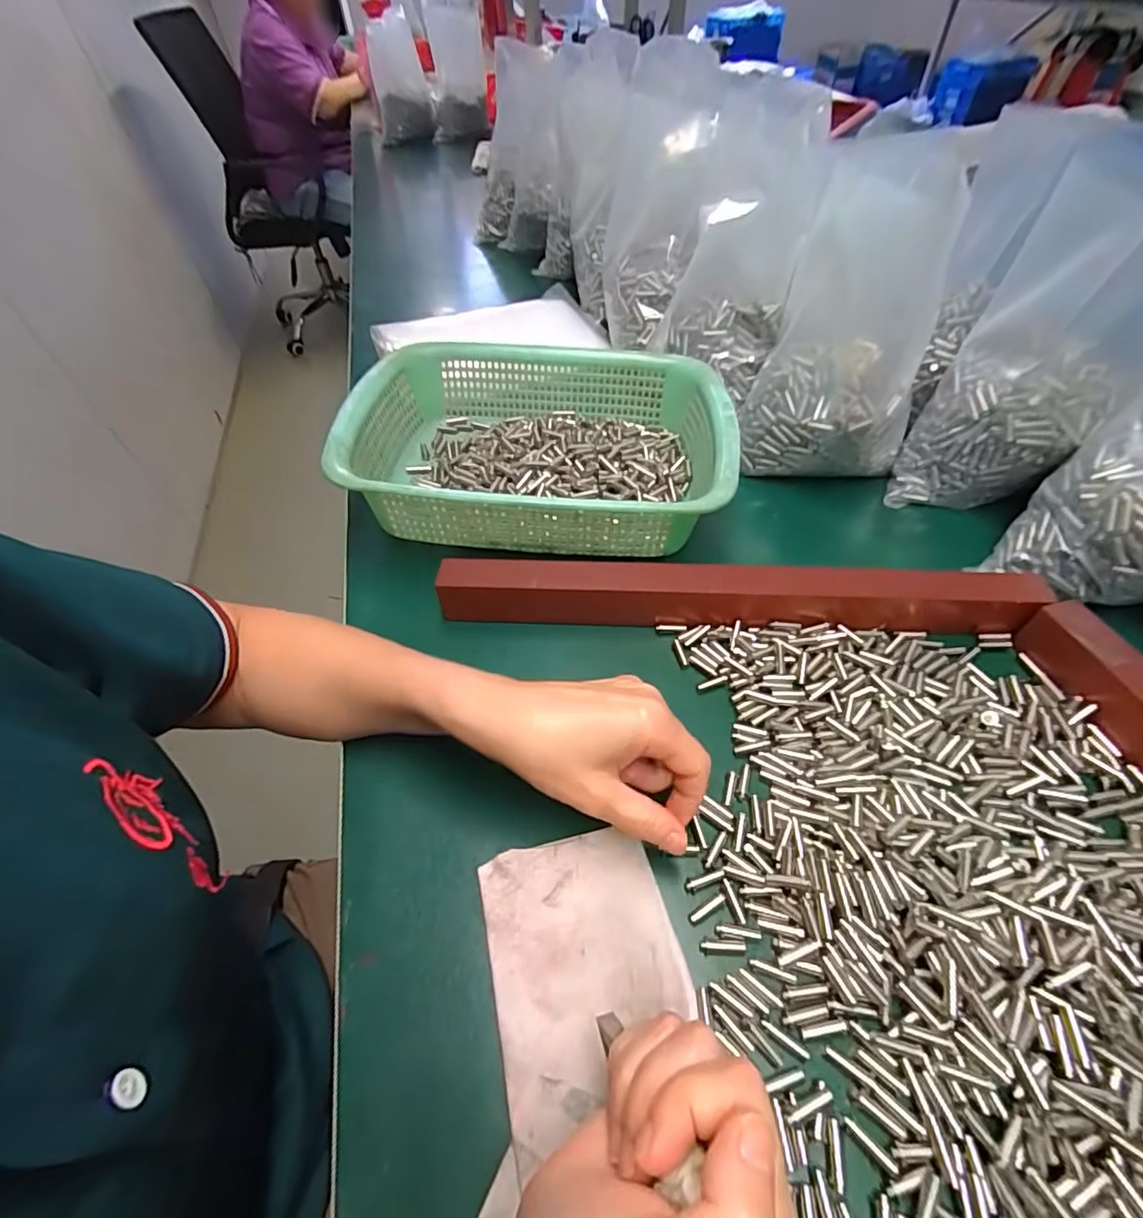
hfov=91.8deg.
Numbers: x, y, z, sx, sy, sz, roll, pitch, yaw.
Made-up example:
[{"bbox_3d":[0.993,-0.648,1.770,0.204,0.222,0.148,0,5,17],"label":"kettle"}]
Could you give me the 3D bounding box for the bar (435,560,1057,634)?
[{"bbox_3d":[0.105,-0.012,0.376,0.382,0.033,0.027,0,51,4],"label":"bar"}]

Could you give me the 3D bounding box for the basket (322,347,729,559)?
[{"bbox_3d":[-0.022,-0.139,0.461,0.294,0.074,0.222,1,51,5],"label":"basket"}]

